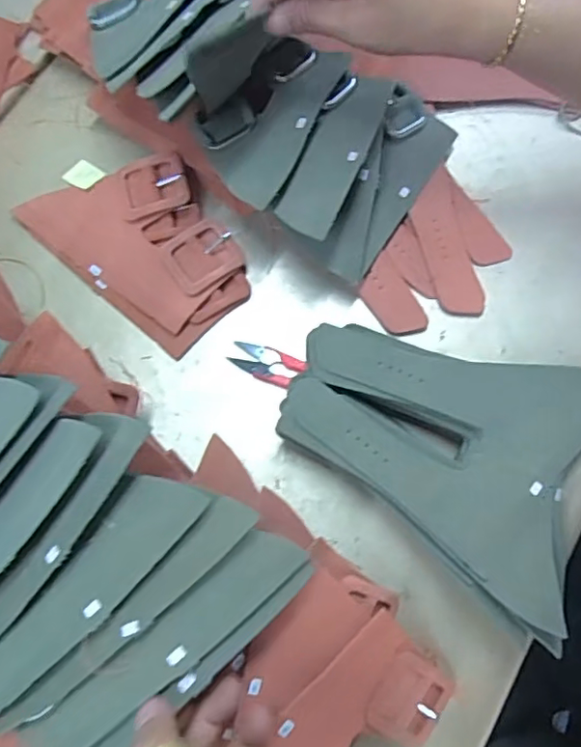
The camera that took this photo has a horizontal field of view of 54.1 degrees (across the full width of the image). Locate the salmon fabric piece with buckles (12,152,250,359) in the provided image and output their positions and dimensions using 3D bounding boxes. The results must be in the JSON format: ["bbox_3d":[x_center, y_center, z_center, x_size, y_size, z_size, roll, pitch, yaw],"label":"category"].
[{"bbox_3d":[-0.107,-0.100,0.419,0.164,0.019,0.106,42,80,10],"label":"salmon fabric piece with buckles"}]

